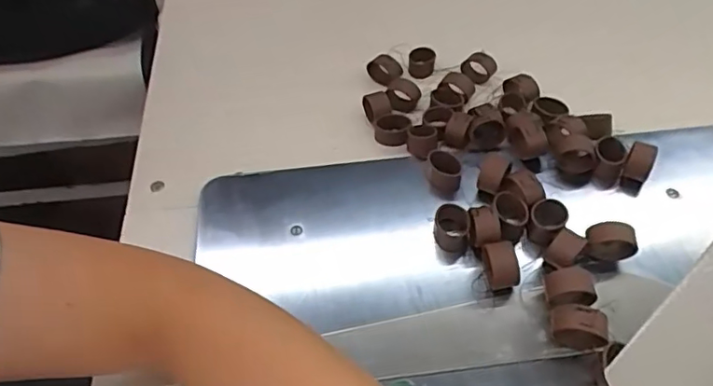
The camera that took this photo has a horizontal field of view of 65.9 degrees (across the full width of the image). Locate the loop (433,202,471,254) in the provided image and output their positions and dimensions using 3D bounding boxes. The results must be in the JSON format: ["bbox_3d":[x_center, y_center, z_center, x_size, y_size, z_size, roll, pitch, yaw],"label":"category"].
[{"bbox_3d":[0.070,0.028,0.409,0.024,0.025,0.033,8,50,8],"label":"loop"}]

